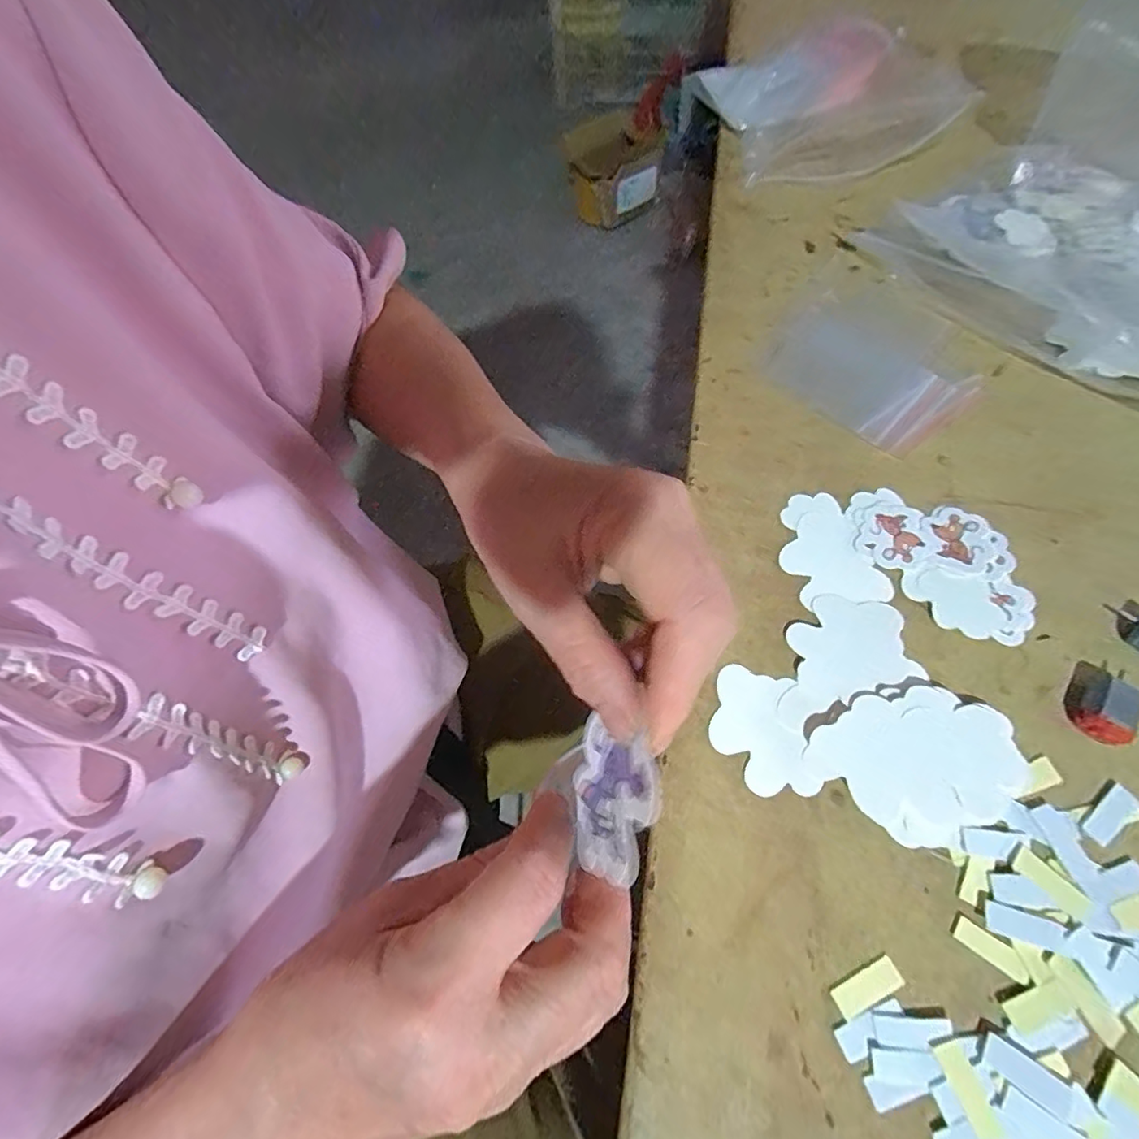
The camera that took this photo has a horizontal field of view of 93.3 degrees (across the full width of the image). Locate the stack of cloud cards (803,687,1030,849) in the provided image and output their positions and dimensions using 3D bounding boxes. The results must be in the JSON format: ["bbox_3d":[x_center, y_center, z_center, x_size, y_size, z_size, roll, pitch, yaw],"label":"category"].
[{"bbox_3d":[0.160,0.086,0.245,0.080,0.007,0.066,-32,66,-12],"label":"stack of cloud cards"}]

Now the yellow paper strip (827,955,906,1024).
[{"bbox_3d":[0.118,0.165,0.212,0.028,0.004,0.010,-25,65,-8],"label":"yellow paper strip"}]

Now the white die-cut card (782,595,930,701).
[{"bbox_3d":[0.142,0.037,0.271,0.058,0.004,0.053,-6,63,1],"label":"white die-cut card"}]

